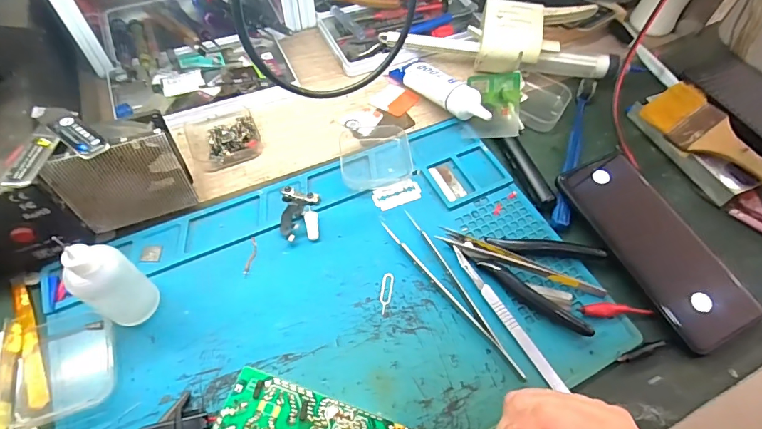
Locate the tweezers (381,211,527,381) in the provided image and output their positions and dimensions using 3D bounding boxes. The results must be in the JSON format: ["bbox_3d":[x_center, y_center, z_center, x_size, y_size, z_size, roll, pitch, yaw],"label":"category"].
[{"bbox_3d":[0.051,0.057,0.317,0.024,0.008,0.149,-25,63,-17],"label":"tweezers"}]

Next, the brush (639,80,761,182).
[{"bbox_3d":[0.314,-0.057,0.372,0.067,0.012,0.164,-28,61,-12],"label":"brush"}]

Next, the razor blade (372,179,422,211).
[{"bbox_3d":[0.014,-0.018,0.367,0.042,0.004,0.022,-18,61,-13],"label":"razor blade"}]

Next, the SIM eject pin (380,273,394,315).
[{"bbox_3d":[0.004,0.059,0.318,0.009,0.004,0.033,7,58,2],"label":"SIM eject pin"}]

